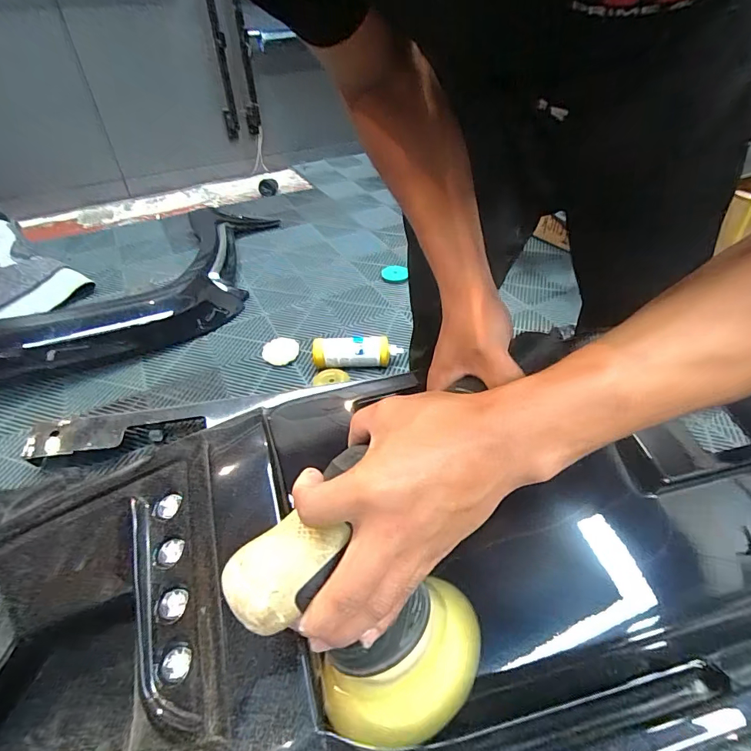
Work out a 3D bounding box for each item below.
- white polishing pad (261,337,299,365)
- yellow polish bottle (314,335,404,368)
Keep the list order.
[{"bbox_3d":[-0.278,-0.073,1.285,0.098,0.023,0.105,3,42,5],"label":"white polishing pad"},{"bbox_3d":[-0.052,-0.059,1.230,0.248,0.079,0.067,-1,41,0],"label":"yellow polish bottle"}]

